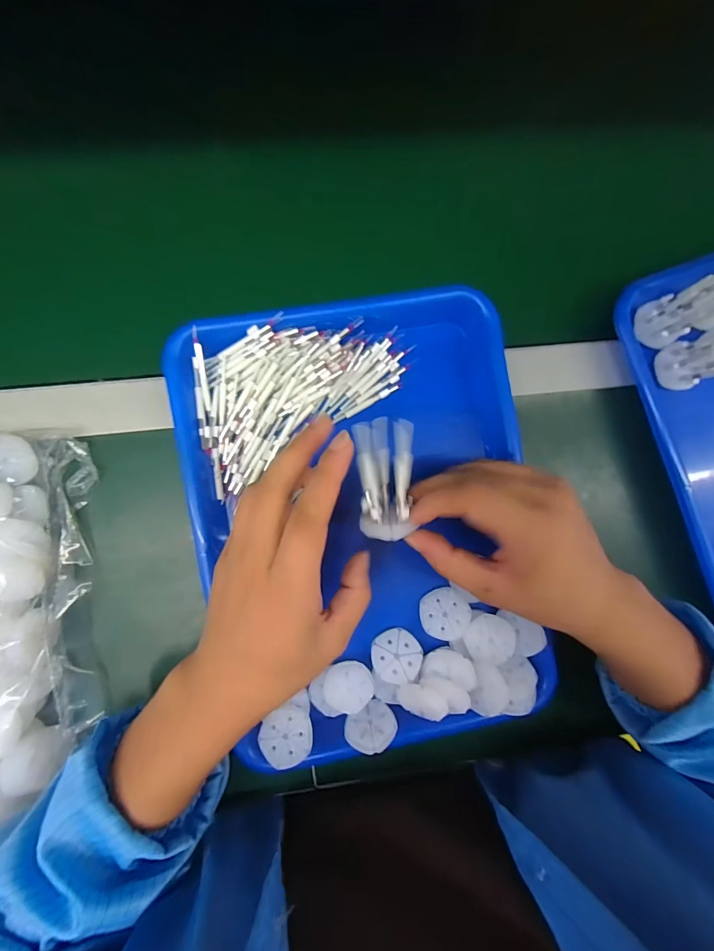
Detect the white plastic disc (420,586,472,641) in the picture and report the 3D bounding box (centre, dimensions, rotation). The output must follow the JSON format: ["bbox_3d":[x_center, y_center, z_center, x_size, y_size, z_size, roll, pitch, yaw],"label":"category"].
[{"bbox_3d":[0.070,0.109,0.301,0.038,0.004,0.038,-2,80,9],"label":"white plastic disc"}]

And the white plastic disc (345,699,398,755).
[{"bbox_3d":[0.011,0.187,0.285,0.037,0.032,0.006,-20,120,-22],"label":"white plastic disc"}]

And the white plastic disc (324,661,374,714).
[{"bbox_3d":[-0.006,0.161,0.290,0.037,0.004,0.037,0,90,-5],"label":"white plastic disc"}]

